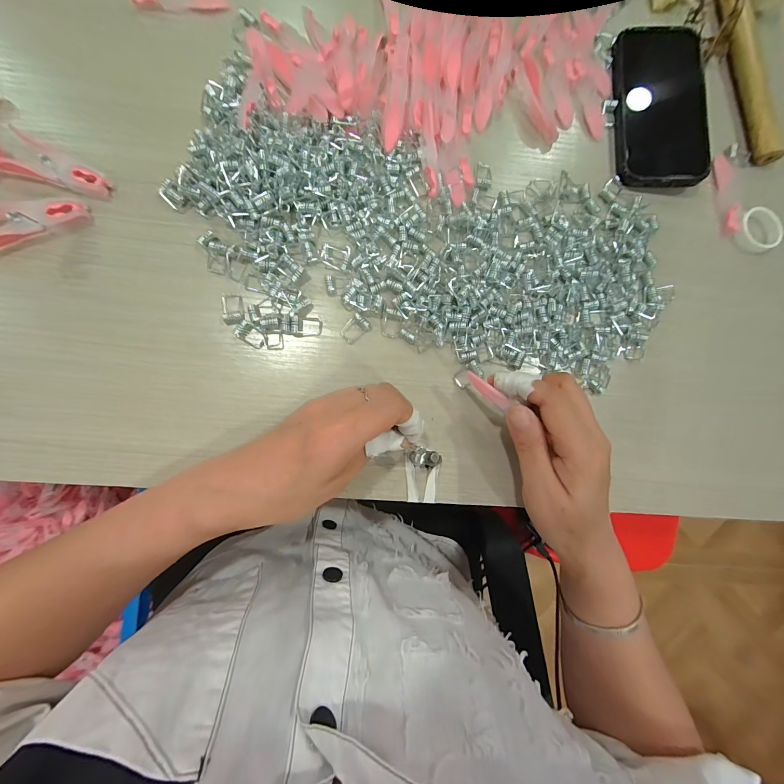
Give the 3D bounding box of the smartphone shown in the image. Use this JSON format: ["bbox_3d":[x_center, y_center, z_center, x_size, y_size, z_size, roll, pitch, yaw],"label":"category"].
[{"bbox_3d":[0.240,-0.259,0.298,0.076,0.014,0.154,6,84,-3],"label":"smartphone"}]

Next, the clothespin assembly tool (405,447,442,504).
[{"bbox_3d":[0.023,0.063,0.250,0.026,0.014,0.041,4,84,-3],"label":"clothespin assembly tool"}]

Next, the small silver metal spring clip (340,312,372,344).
[{"bbox_3d":[-0.029,-0.049,0.263,0.016,0.007,0.022,42,83,1],"label":"small silver metal spring clip"}]

